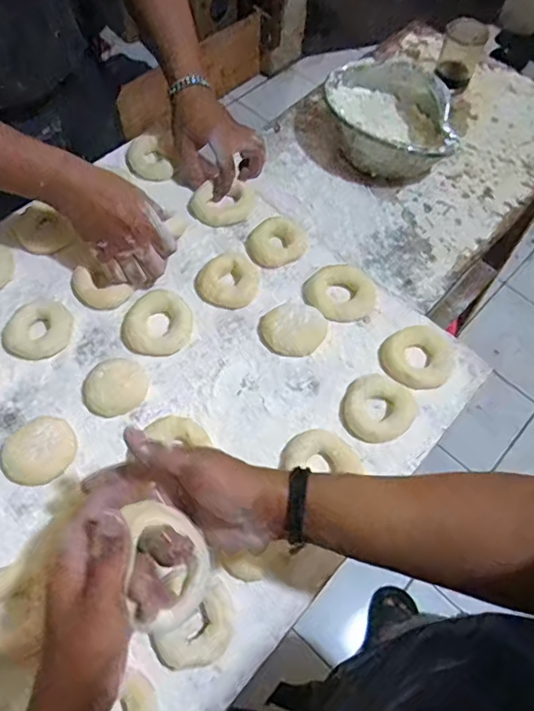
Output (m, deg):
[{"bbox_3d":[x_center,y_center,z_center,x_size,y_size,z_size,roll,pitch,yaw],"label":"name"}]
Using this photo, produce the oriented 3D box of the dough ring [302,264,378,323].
[{"bbox_3d":[0.093,-0.077,0.651,0.090,0.021,0.069,-25,66,-14],"label":"dough ring"}]

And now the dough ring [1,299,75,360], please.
[{"bbox_3d":[-0.255,-0.029,0.605,0.075,0.015,0.071,-7,63,-5],"label":"dough ring"}]

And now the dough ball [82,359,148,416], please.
[{"bbox_3d":[-0.161,0.033,0.577,0.066,0.021,0.057,-24,66,-14],"label":"dough ball"}]

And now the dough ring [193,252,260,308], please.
[{"bbox_3d":[-0.043,-0.093,0.654,0.067,0.021,0.077,28,65,12],"label":"dough ring"}]

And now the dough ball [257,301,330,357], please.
[{"bbox_3d":[0.032,-0.032,0.621,0.076,0.025,0.061,-19,65,-12],"label":"dough ball"}]

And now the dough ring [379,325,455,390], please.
[{"bbox_3d":[0.172,0.001,0.617,0.081,0.010,0.076,1,62,-2],"label":"dough ring"}]

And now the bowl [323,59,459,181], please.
[{"bbox_3d":[0.177,-0.349,0.809,0.179,0.106,0.176,1,62,-2],"label":"bowl"}]

